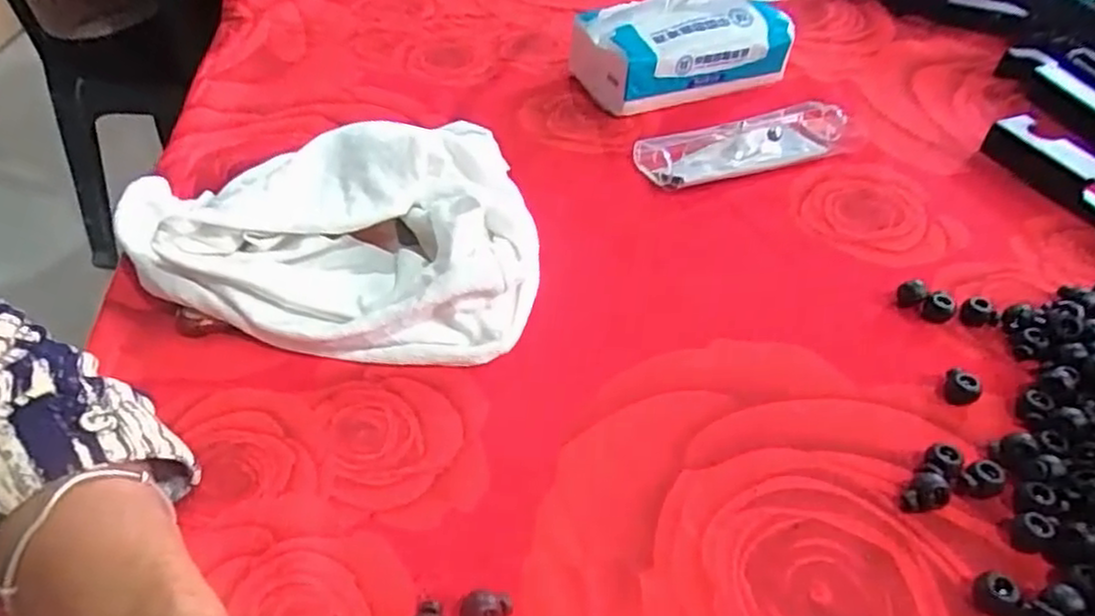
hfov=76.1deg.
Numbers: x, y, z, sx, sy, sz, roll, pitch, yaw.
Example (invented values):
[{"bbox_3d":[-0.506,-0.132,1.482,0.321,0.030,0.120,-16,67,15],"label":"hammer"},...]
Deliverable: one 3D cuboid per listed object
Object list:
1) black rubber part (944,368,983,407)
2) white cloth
[{"bbox_3d":[0.209,0.040,0.352,0.017,0.013,0.013,31,51,27],"label":"black rubber part"},{"bbox_3d":[-0.118,-0.052,0.404,0.230,0.062,0.162,7,43,7],"label":"white cloth"}]

